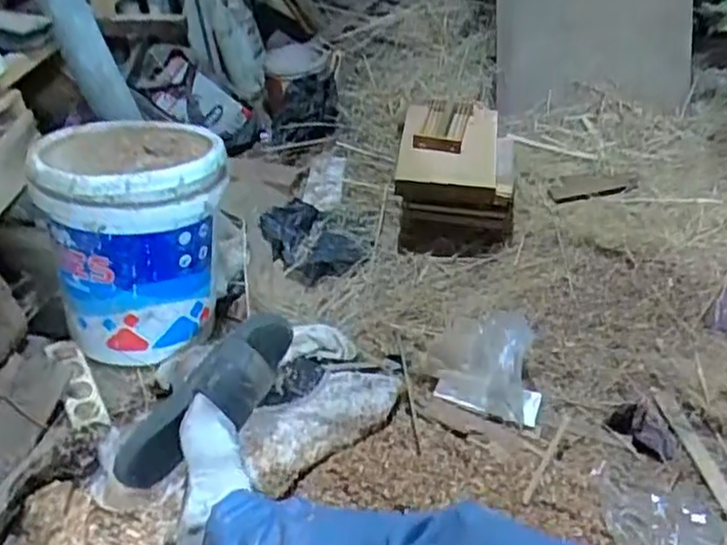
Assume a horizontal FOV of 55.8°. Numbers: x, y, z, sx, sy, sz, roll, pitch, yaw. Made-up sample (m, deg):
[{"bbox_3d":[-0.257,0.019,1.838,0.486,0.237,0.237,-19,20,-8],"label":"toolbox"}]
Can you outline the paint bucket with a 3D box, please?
[{"bbox_3d":[-0.378,-0.069,1.174,0.276,0.320,0.276,-13,38,-10],"label":"paint bucket"}]

